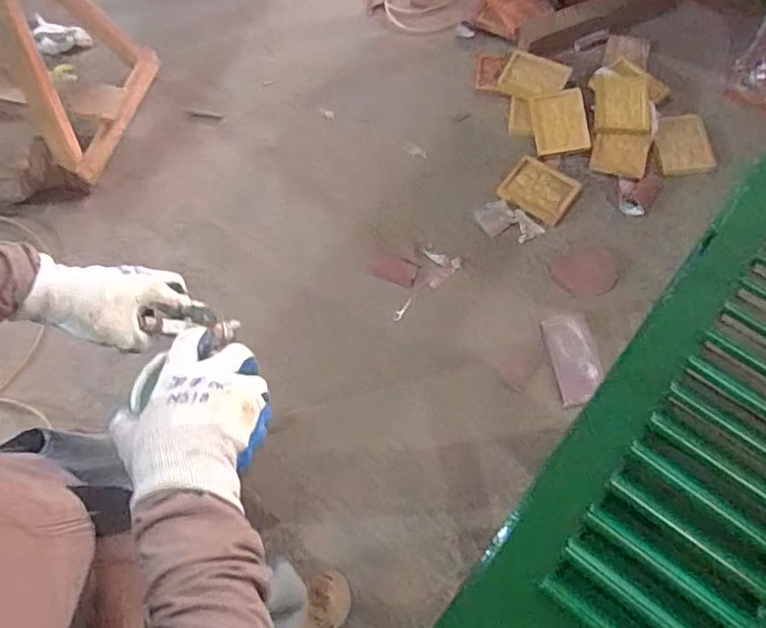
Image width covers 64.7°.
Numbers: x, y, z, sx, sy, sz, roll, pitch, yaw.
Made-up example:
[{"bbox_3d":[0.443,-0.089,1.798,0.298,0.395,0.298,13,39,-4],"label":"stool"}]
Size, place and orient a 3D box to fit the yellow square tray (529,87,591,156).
[{"bbox_3d":[0.467,-0.508,1.600,0.136,0.008,0.177,-8,81,8],"label":"yellow square tray"}]

